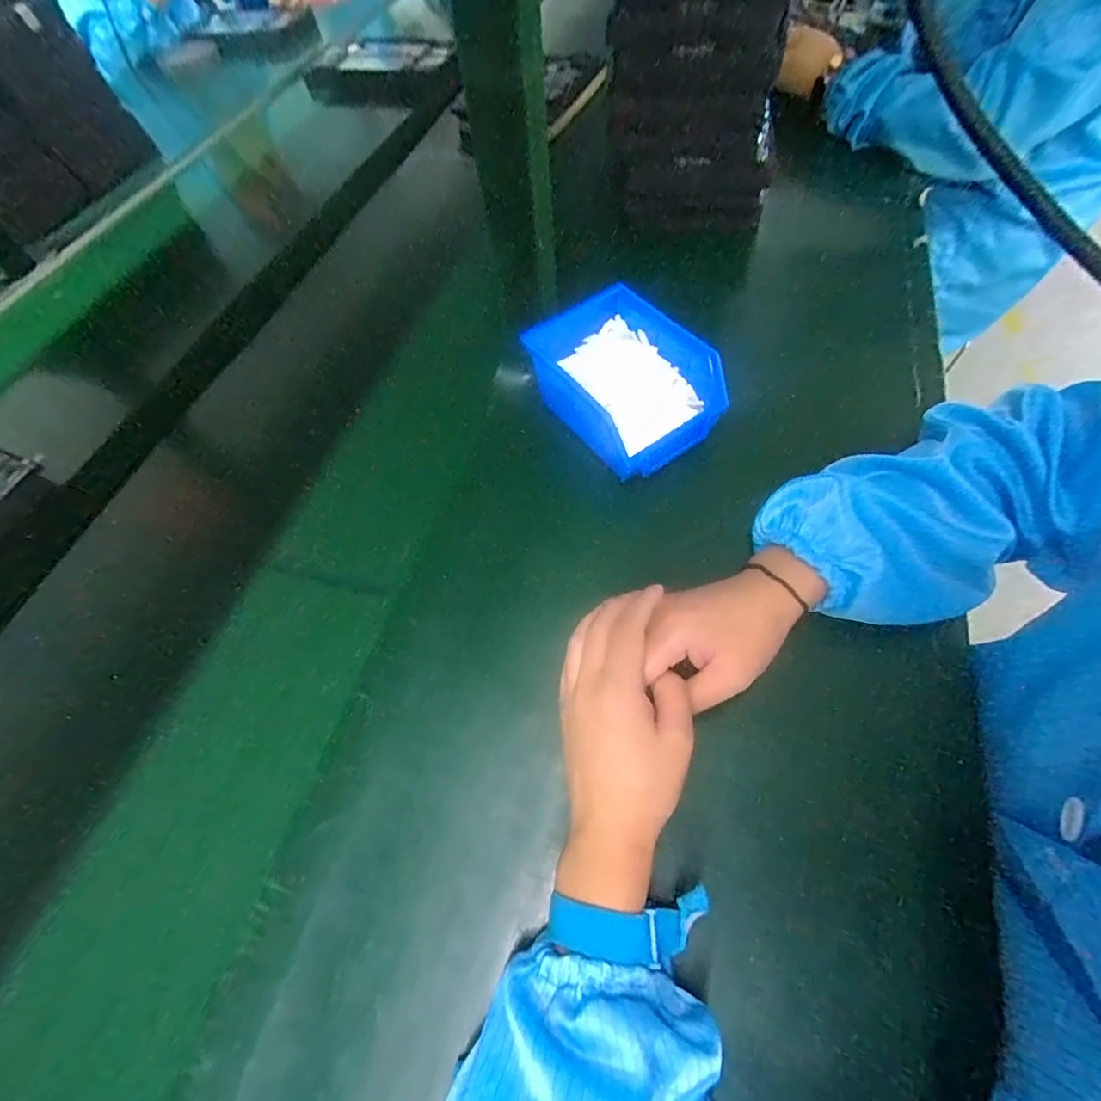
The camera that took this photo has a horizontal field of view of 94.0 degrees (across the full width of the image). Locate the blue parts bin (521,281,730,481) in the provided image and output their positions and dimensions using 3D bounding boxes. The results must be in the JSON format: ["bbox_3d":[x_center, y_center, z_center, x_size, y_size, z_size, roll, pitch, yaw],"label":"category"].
[{"bbox_3d":[0.056,-0.144,0.441,0.112,0.073,0.170,-36,64,-16],"label":"blue parts bin"}]

